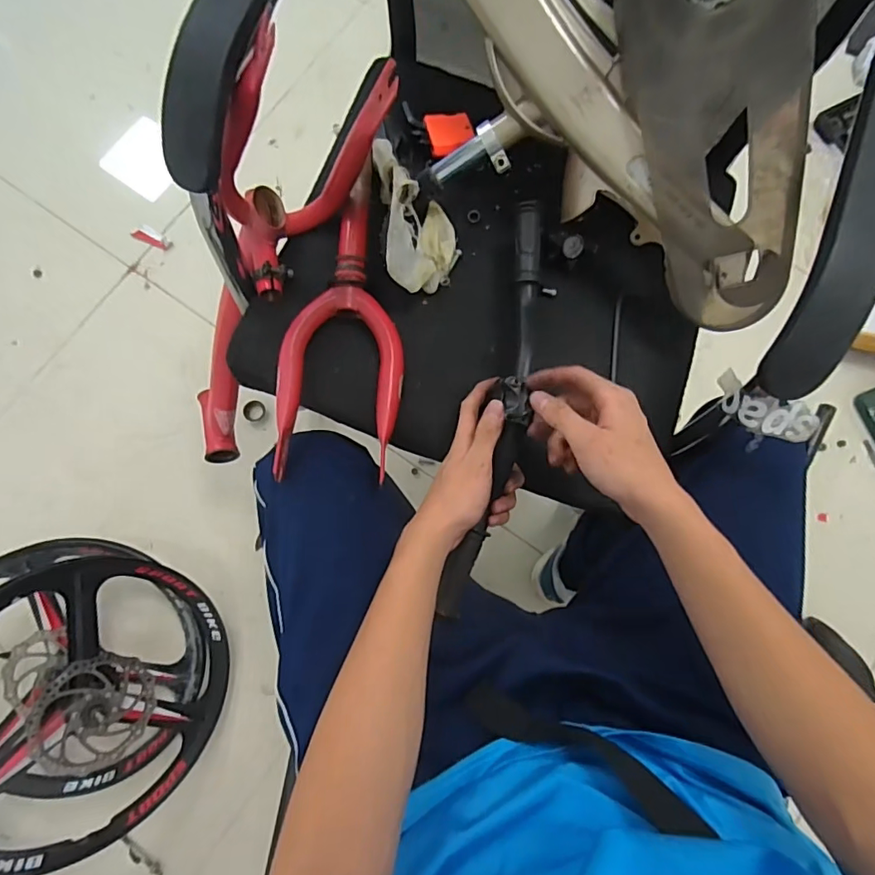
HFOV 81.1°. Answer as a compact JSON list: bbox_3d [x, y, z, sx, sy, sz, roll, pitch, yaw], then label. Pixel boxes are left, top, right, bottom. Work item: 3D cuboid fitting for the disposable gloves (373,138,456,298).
[{"bbox_3d":[-0.019,-0.231,0.524,0.078,0.095,0.161,-8,81,-3],"label":"disposable gloves"}]

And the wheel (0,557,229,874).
[{"bbox_3d":[-0.502,0.392,0.746,0.108,0.437,0.390,-5,49,41],"label":"wheel"}]

